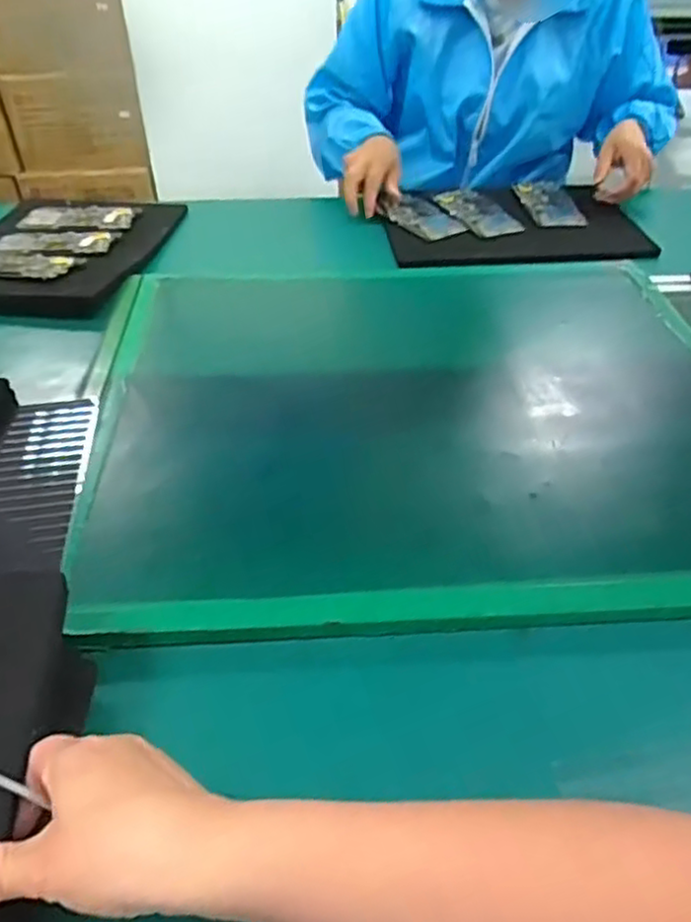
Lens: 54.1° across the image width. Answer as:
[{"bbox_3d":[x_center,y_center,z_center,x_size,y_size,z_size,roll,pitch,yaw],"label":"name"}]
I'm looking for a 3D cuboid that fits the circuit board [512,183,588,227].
[{"bbox_3d":[0.307,-0.394,1.030,0.081,0.008,0.183,-2,43,0],"label":"circuit board"}]

